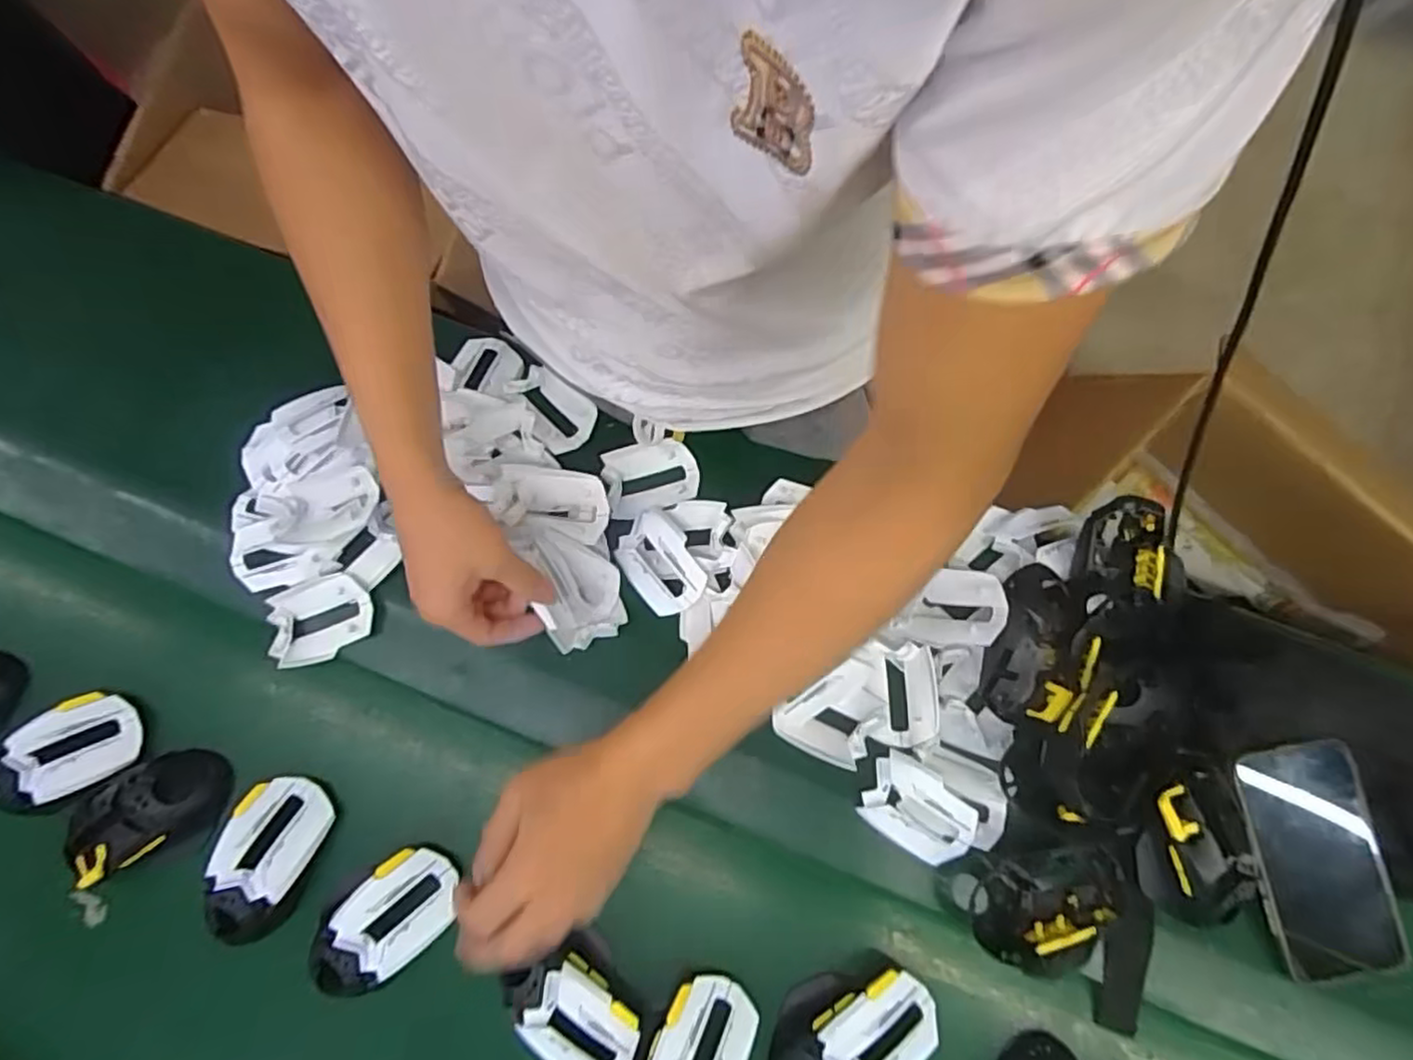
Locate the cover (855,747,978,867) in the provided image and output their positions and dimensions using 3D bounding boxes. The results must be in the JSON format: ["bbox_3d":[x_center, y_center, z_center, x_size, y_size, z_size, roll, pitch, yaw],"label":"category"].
[{"bbox_3d":[0.153,0.201,0.500,0.078,0.015,0.056,31,80,8],"label":"cover"}]

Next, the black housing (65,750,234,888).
[{"bbox_3d":[-0.429,0.218,0.533,0.120,0.035,0.070,-29,78,-5],"label":"black housing"}]

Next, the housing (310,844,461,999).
[{"bbox_3d":[-0.234,0.282,0.500,0.115,0.029,0.066,-41,79,-8],"label":"housing"}]

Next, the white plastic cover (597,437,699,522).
[{"bbox_3d":[-0.046,-0.043,0.584,0.076,0.023,0.056,-12,77,-1],"label":"white plastic cover"}]

